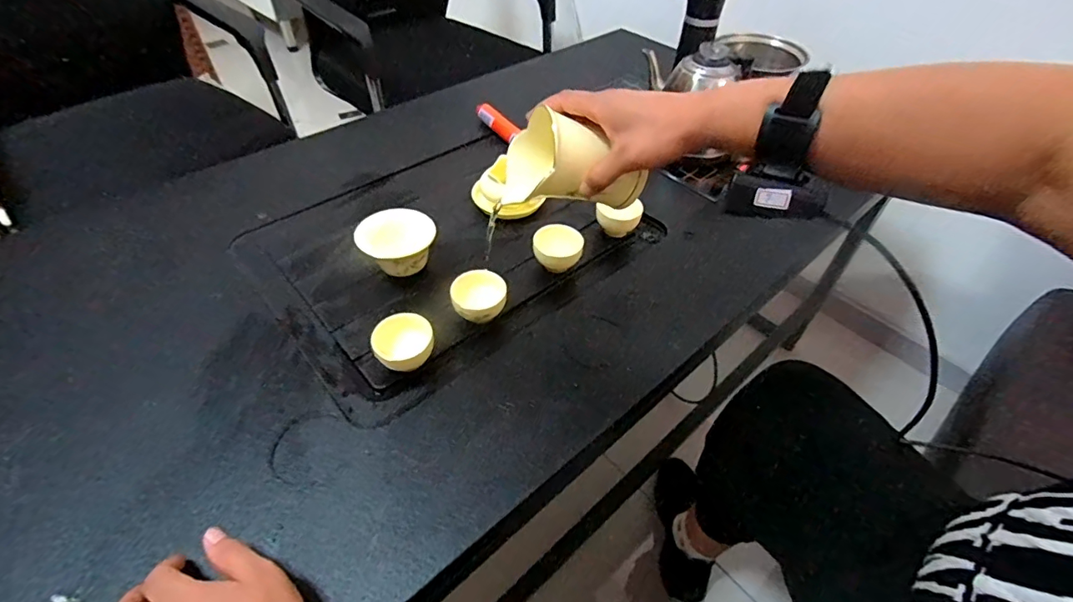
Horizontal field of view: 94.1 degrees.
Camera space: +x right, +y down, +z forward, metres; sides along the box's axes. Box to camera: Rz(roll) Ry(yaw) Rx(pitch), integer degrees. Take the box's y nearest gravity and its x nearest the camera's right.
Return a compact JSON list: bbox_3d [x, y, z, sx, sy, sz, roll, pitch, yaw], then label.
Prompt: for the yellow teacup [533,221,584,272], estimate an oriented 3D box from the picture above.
[{"bbox_3d":[0.026,-0.059,0.618,0.060,0.055,0.057,6,47,4],"label":"yellow teacup"}]

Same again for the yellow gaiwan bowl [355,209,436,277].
[{"bbox_3d":[-0.160,-0.059,0.591,0.084,0.064,0.076,-22,52,-20],"label":"yellow gaiwan bowl"}]

